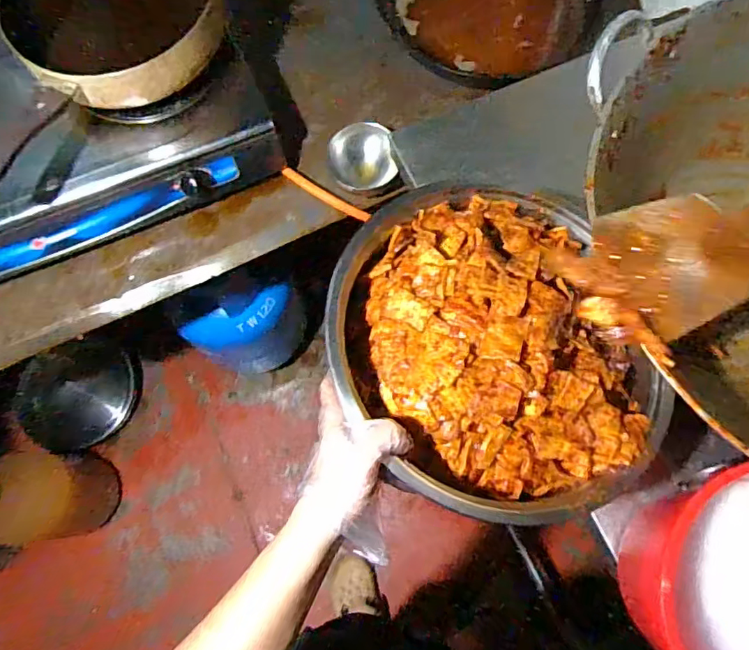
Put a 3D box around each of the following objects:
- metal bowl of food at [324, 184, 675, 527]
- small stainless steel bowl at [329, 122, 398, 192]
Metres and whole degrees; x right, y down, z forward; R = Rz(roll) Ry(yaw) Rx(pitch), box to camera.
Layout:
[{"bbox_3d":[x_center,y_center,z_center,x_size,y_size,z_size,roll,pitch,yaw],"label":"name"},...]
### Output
[{"bbox_3d":[0.098,0.016,0.476,0.257,0.094,0.297,-24,73,-6],"label":"metal bowl of food"},{"bbox_3d":[-0.020,-0.254,0.819,0.098,0.066,0.078,-15,72,-4],"label":"small stainless steel bowl"}]

